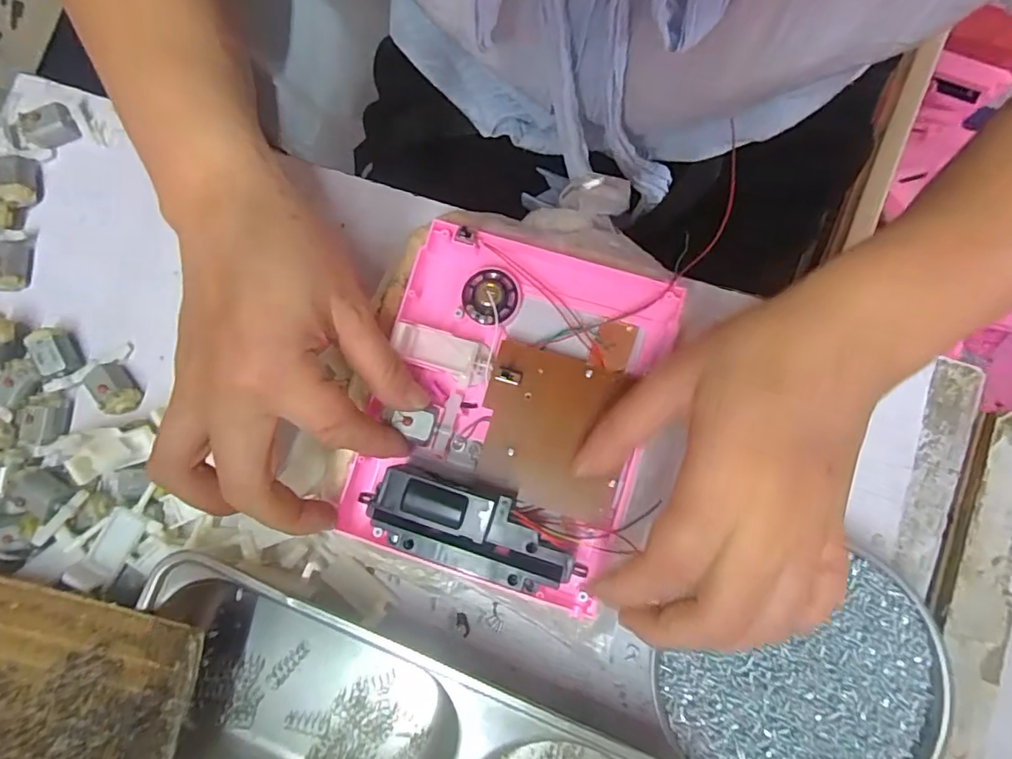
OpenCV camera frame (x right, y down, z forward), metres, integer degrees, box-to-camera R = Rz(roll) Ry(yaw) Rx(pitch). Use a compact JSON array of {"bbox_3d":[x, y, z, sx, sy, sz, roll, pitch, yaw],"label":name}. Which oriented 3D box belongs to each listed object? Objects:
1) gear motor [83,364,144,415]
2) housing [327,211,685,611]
[{"bbox_3d":[-0.224,0.005,0.307,0.019,0.015,0.027,-44,83,-3],"label":"gear motor"},{"bbox_3d":[0.003,0.010,0.257,0.132,0.034,0.168,17,80,3],"label":"housing"}]

